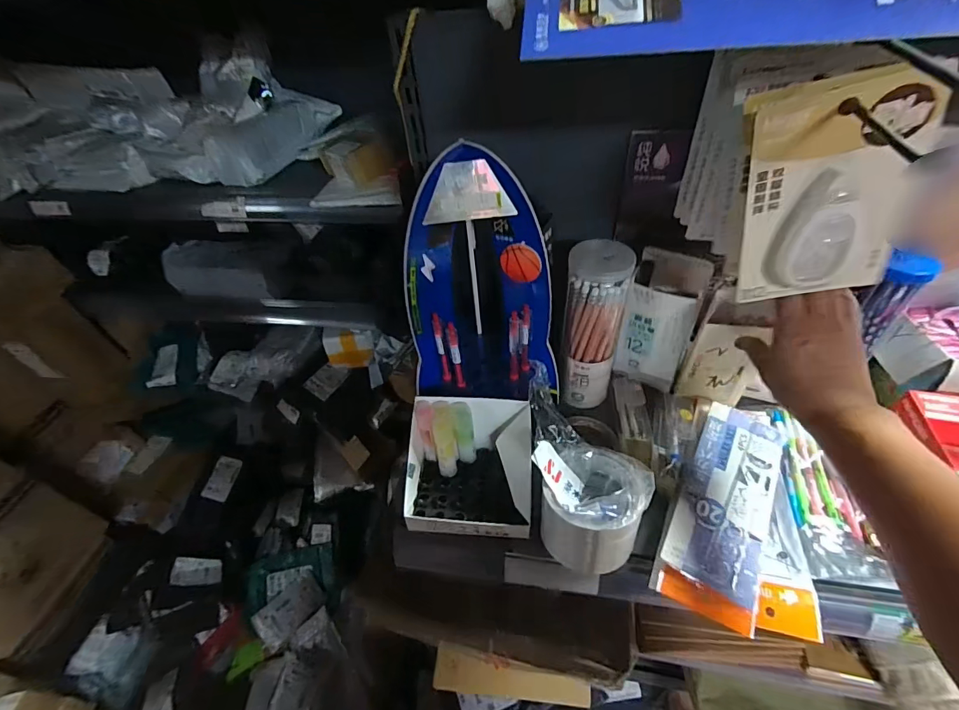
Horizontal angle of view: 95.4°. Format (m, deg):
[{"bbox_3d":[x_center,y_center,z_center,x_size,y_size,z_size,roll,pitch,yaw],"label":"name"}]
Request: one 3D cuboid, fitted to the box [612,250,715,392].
[{"bbox_3d":[0.218,-0.039,0.531,0.078,0.166,0.049,17,50,22],"label":"box"}]

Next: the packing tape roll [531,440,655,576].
[{"bbox_3d":[0.105,0.145,0.425,0.098,0.098,0.089,-2,45,4],"label":"packing tape roll"}]

